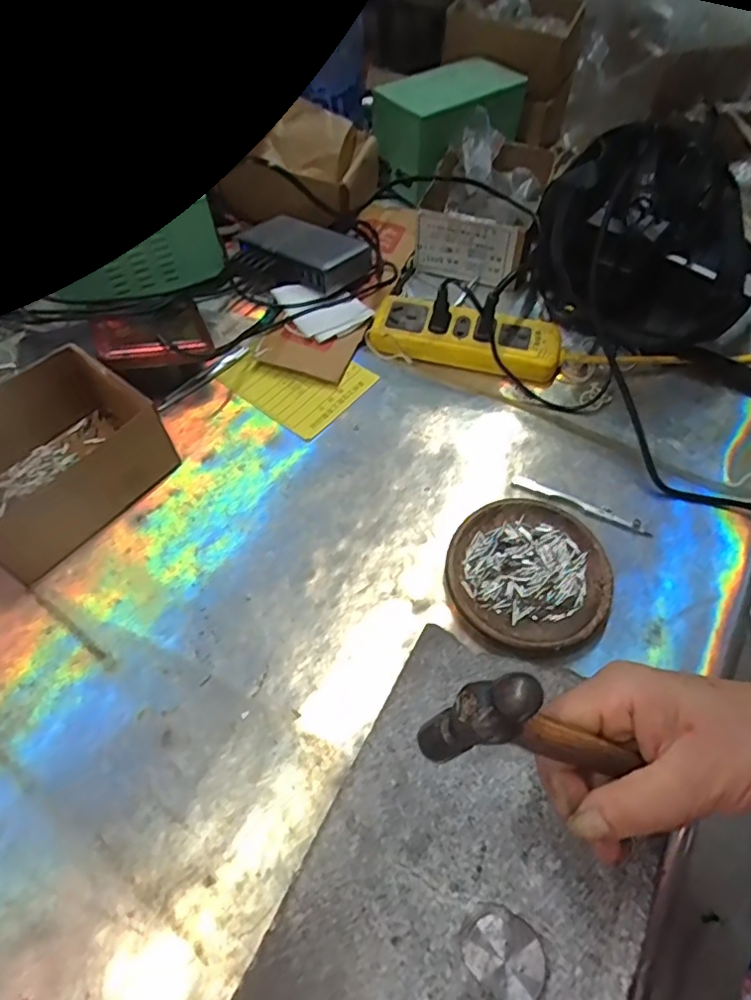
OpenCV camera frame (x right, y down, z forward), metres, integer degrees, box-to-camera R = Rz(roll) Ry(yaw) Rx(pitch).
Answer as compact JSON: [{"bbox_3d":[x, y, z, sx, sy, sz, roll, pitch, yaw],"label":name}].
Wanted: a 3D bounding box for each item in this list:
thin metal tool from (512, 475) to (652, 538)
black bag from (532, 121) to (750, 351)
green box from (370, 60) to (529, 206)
[{"bbox_3d":[0.160,0.003,0.456,0.109,0.004,0.015,25,61,16],"label":"thin metal tool"},{"bbox_3d":[0.264,-0.254,0.566,0.208,0.120,0.167,7,58,5],"label":"black bag"},{"bbox_3d":[0.092,-0.432,0.679,0.167,0.090,0.108,-21,60,-13],"label":"green box"}]

